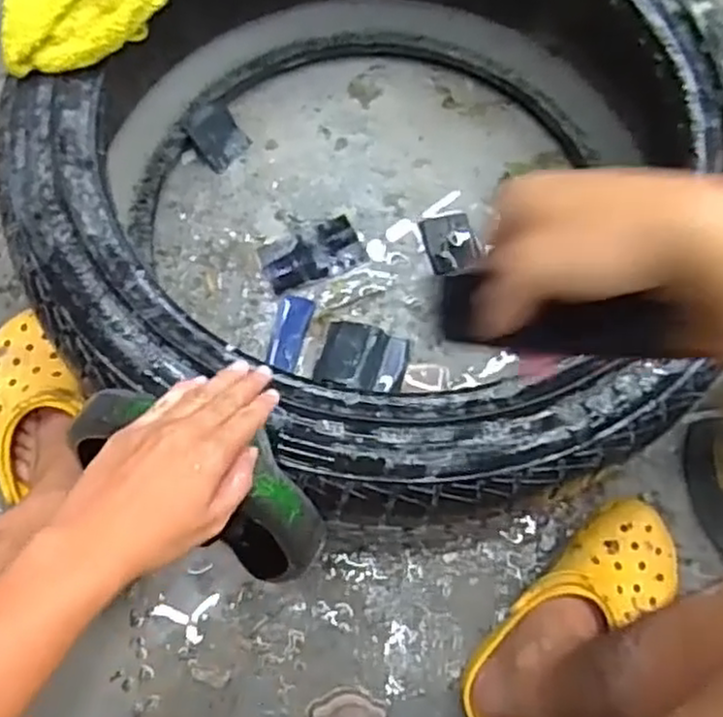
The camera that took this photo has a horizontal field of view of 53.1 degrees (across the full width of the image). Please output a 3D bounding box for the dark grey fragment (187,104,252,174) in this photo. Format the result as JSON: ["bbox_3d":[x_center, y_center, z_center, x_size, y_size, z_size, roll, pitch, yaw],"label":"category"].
[{"bbox_3d":[-0.173,-0.267,0.861,0.060,0.013,0.073,-42,111,-16],"label":"dark grey fragment"}]

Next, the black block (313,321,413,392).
[{"bbox_3d":[0.002,0.002,0.783,0.092,0.032,0.074,14,71,3],"label":"black block"}]

